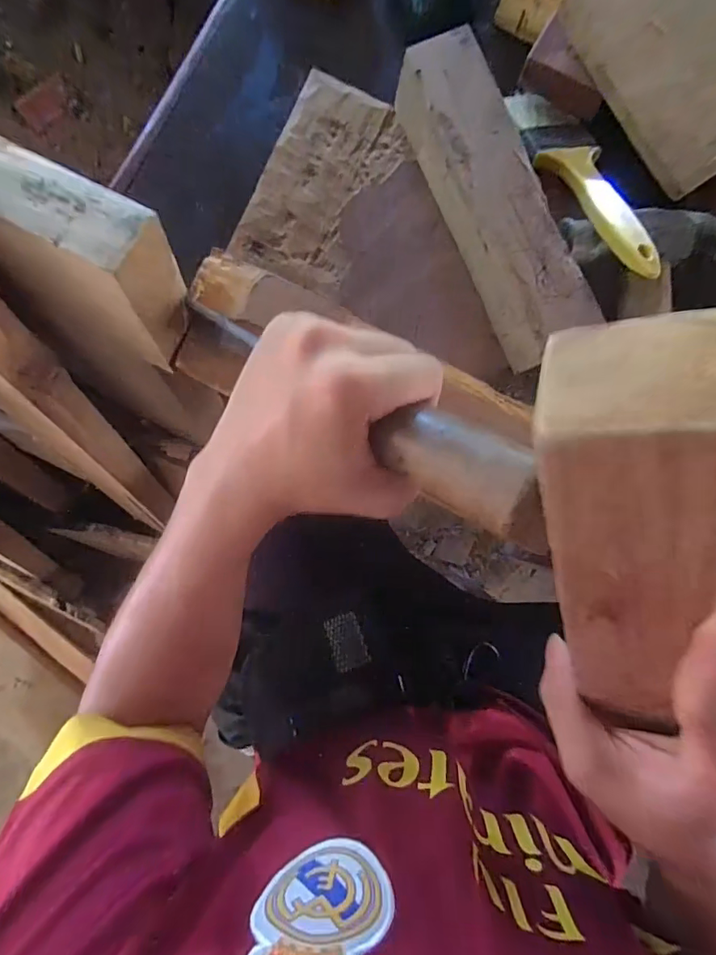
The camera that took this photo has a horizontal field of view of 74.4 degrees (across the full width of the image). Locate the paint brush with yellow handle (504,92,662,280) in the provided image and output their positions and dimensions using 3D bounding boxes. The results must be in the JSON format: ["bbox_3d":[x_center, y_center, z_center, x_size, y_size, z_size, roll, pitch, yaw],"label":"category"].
[{"bbox_3d":[0.141,-0.187,0.291,0.045,0.009,0.173,-13,65,-3],"label":"paint brush with yellow handle"}]

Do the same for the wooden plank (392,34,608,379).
[{"bbox_3d":[0.076,-0.166,0.282,0.049,0.040,0.179,-22,87,-3],"label":"wooden plank"}]

